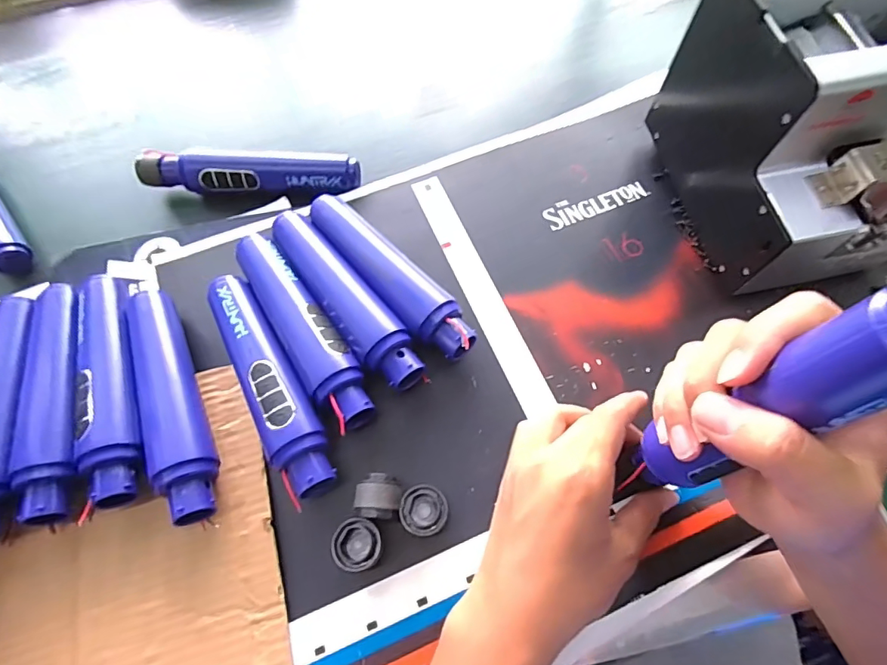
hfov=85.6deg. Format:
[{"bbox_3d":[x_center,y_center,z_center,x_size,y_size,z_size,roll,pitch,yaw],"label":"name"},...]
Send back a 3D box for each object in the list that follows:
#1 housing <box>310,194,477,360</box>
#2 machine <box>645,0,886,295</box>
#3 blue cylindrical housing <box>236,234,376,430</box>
[{"bbox_3d":[-0.043,-0.043,0.369,0.038,0.037,0.176,-41,71,-15],"label":"housing"},{"bbox_3d":[0.258,-0.144,0.341,0.123,0.151,0.177,-11,66,-3],"label":"machine"},{"bbox_3d":[-0.106,-0.005,0.355,0.039,0.037,0.178,-34,69,-12],"label":"blue cylindrical housing"}]

